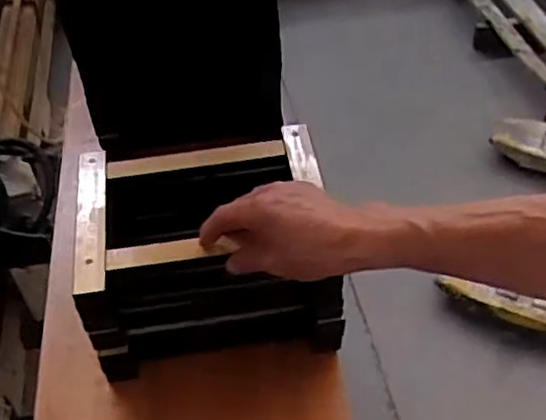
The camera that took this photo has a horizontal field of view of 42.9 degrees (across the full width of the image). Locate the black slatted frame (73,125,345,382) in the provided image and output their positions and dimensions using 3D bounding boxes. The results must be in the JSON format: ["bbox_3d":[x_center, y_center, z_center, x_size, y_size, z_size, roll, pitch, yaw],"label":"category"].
[{"bbox_3d":[-0.070,0.038,0.716,0.235,0.143,0.171,-6,47,-5],"label":"black slatted frame"}]

